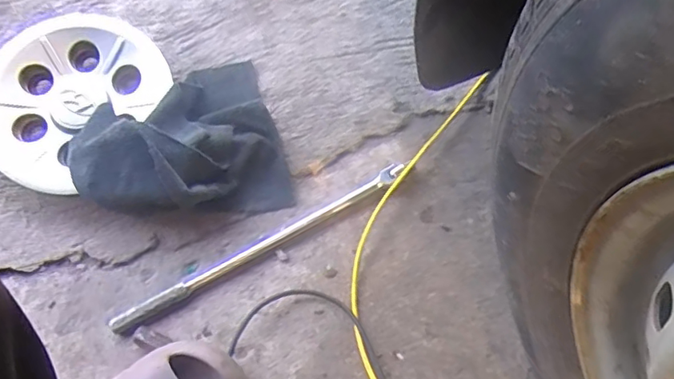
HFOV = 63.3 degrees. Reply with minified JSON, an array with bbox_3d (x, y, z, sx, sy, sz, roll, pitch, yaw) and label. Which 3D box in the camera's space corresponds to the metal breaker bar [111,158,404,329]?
[{"bbox_3d":[-0.095,0.071,0.711,0.416,0.016,0.021,-29,65,-10],"label":"metal breaker bar"}]

